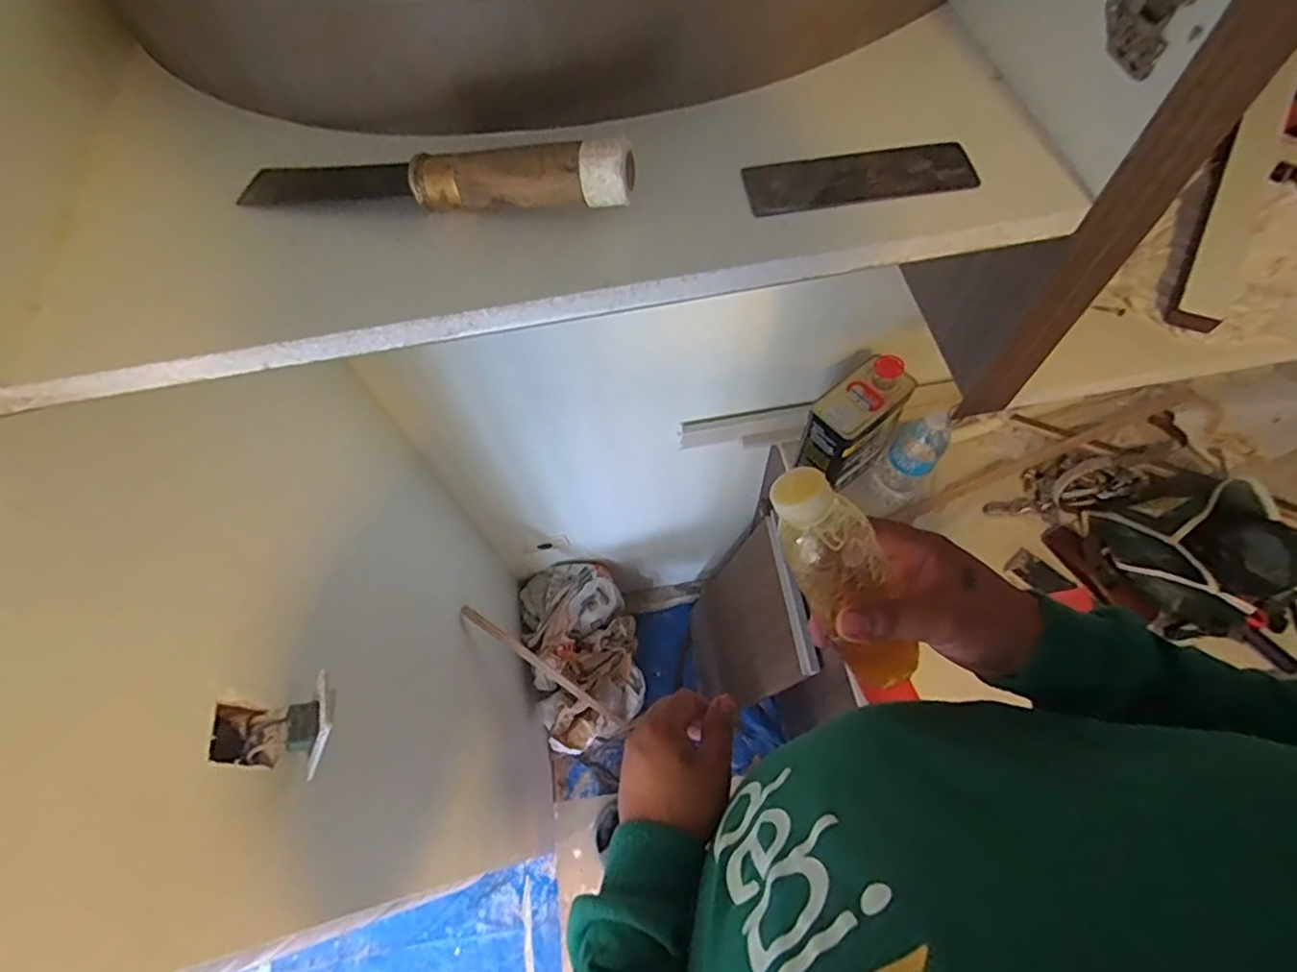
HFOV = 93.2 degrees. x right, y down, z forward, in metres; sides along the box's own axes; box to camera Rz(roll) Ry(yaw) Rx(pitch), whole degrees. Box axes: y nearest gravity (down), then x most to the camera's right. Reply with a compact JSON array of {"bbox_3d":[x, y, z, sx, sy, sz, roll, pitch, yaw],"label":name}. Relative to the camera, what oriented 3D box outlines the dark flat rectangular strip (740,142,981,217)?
[{"bbox_3d":[0.126,-0.182,0.364,0.132,0.006,0.045,-6,62,2],"label":"dark flat rectangular strip"}]

